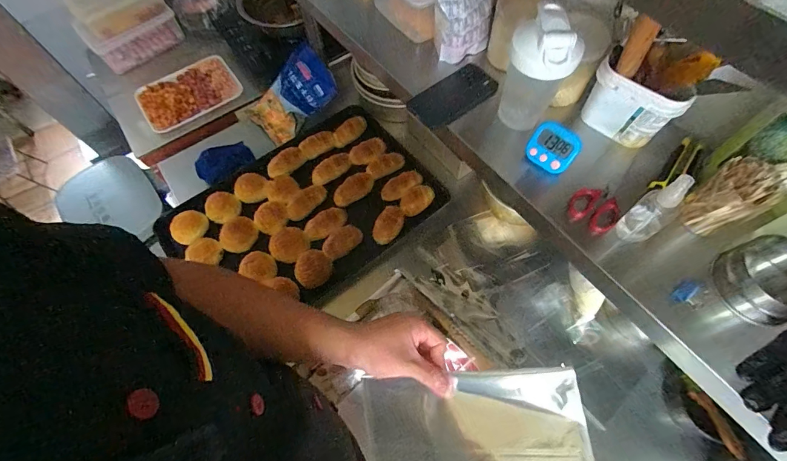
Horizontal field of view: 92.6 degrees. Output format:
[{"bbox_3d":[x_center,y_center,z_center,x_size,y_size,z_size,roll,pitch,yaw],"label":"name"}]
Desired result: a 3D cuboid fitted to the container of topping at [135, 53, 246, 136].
[{"bbox_3d":[-0.583,-0.393,1.073,0.272,0.049,0.191,-28,66,-11],"label":"container of topping"}]

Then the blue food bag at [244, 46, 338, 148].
[{"bbox_3d":[-0.276,-0.367,0.987,0.217,0.098,0.176,-36,69,-14],"label":"blue food bag"}]

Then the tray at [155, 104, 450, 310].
[{"bbox_3d":[-0.202,-0.054,0.883,0.577,0.047,0.404,-37,69,-15],"label":"tray"}]

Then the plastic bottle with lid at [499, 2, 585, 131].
[{"bbox_3d":[0.204,-0.224,0.545,0.090,0.157,0.078,25,67,13],"label":"plastic bottle with lid"}]

